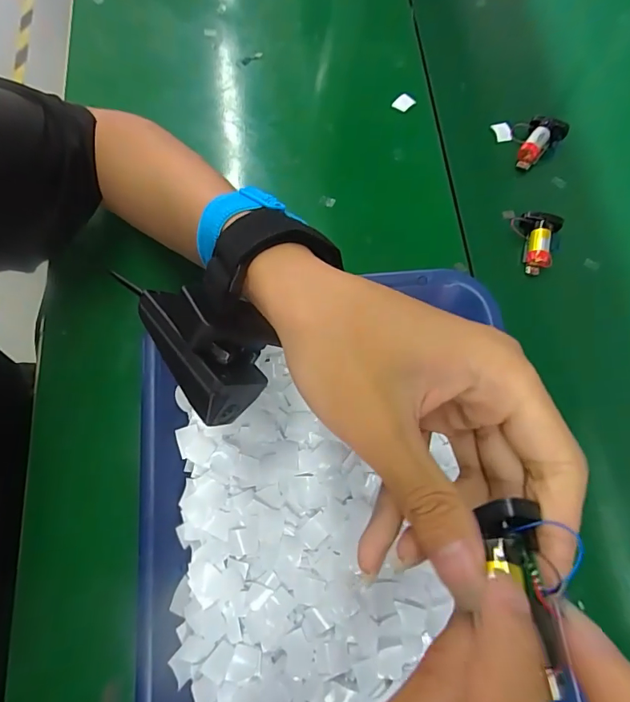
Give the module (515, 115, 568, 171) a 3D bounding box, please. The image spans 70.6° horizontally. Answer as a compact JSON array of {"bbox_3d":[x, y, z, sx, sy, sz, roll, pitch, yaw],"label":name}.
[{"bbox_3d":[0.201,-0.186,0.401,0.030,0.025,0.046,32,74,8],"label":"module"}]

